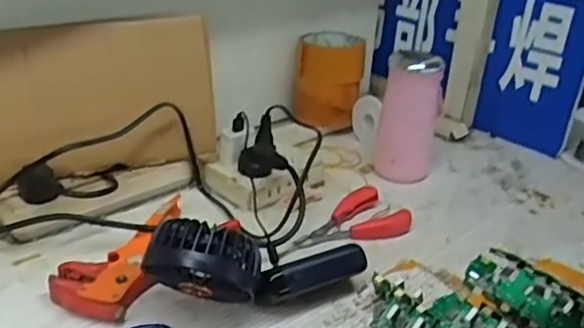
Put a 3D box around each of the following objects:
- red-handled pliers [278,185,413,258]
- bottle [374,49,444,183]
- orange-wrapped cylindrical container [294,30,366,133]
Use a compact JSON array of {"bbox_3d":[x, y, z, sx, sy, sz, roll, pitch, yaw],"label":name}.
[{"bbox_3d":[0.048,0.059,0.622,0.134,0.019,0.069,-14,33,-32],"label":"red-handled pliers"},{"bbox_3d":[0.136,-0.054,0.726,0.068,0.137,0.064,10,28,9],"label":"bottle"},{"bbox_3d":[0.047,-0.111,0.832,0.086,0.106,0.084,4,27,-2],"label":"orange-wrapped cylindrical container"}]

